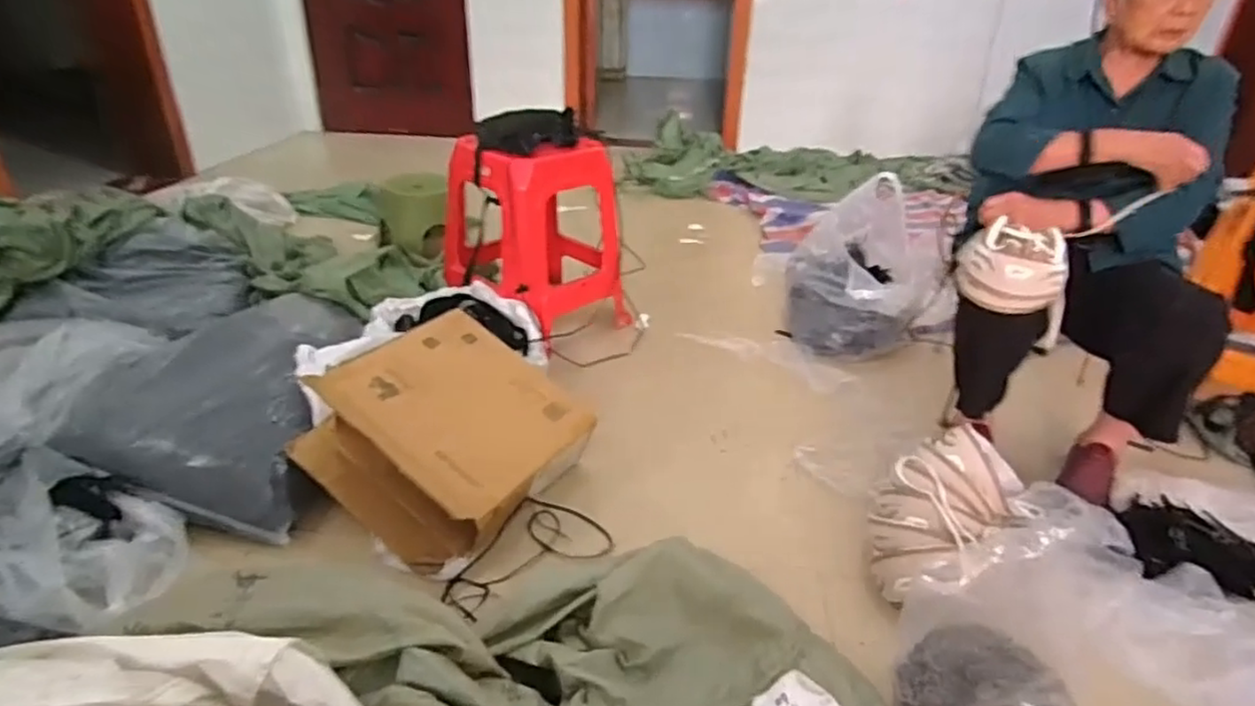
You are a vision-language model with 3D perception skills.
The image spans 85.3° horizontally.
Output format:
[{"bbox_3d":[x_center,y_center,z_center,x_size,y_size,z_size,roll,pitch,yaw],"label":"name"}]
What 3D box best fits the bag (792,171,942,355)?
[{"bbox_3d":[0.616,-0.216,1.822,0.316,0.362,0.321,-10,32,-20],"label":"bag"}]

